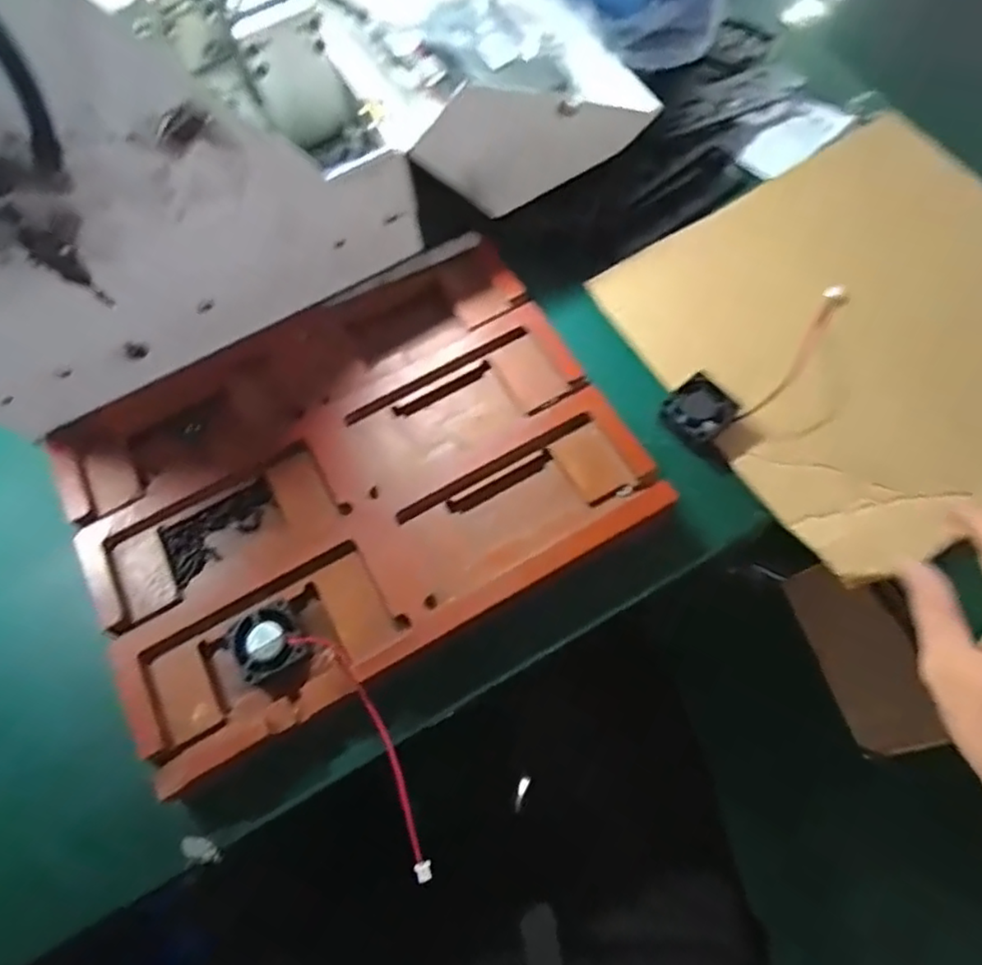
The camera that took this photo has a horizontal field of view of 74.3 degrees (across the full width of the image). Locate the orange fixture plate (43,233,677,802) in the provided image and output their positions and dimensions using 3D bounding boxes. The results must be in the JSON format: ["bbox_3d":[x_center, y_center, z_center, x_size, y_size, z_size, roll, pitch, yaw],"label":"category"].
[{"bbox_3d":[-0.094,-0.003,0.434,0.339,0.027,0.254,-28,69,-9],"label":"orange fixture plate"}]

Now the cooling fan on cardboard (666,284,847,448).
[{"bbox_3d":[0.197,-0.084,0.452,0.174,0.015,0.044,-34,69,-9],"label":"cooling fan on cardboard"}]

